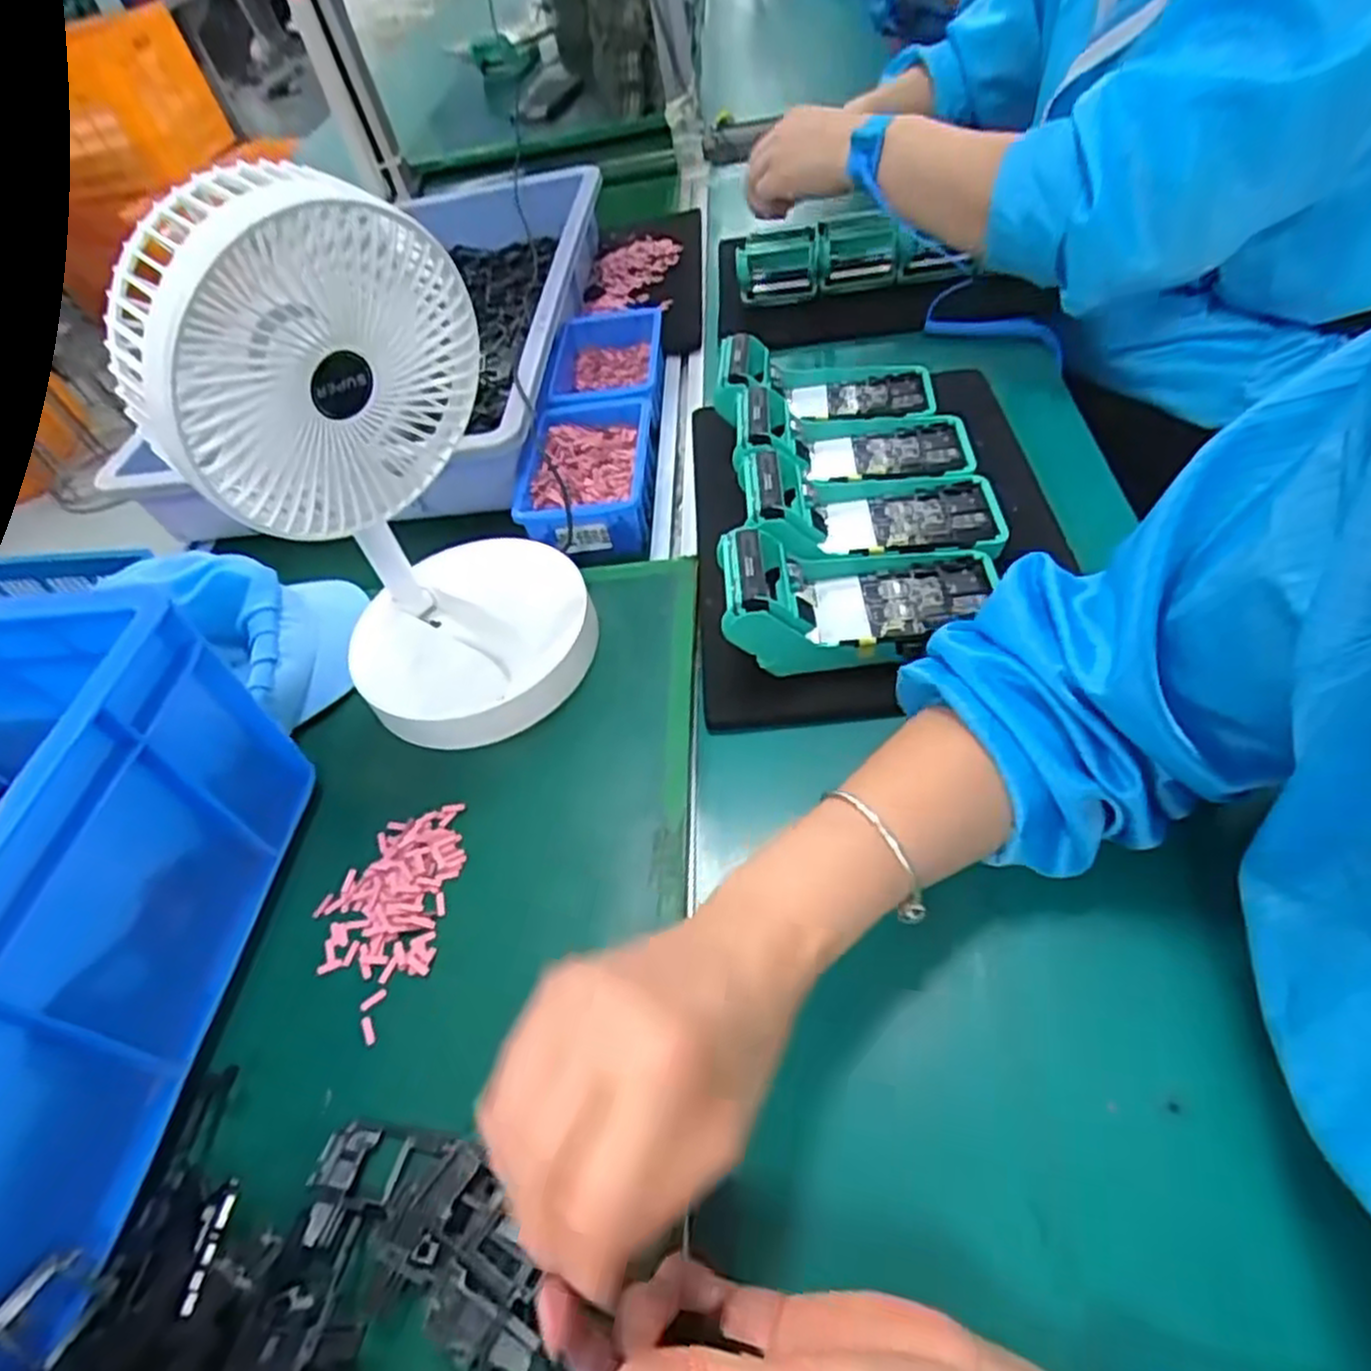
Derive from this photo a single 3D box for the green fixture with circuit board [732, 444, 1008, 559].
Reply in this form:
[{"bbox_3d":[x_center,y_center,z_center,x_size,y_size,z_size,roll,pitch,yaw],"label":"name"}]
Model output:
[{"bbox_3d":[0.123,-0.125,0.505,0.169,0.049,0.080,-7,50,5],"label":"green fixture with circuit board"}]

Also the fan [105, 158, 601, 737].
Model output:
[{"bbox_3d":[-0.149,-0.108,0.404,0.151,0.270,0.141,-12,50,-4],"label":"fan"}]

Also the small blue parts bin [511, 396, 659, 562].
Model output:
[{"bbox_3d":[-0.075,-0.168,0.612,0.098,0.054,0.150,0,50,6],"label":"small blue parts bin"}]

